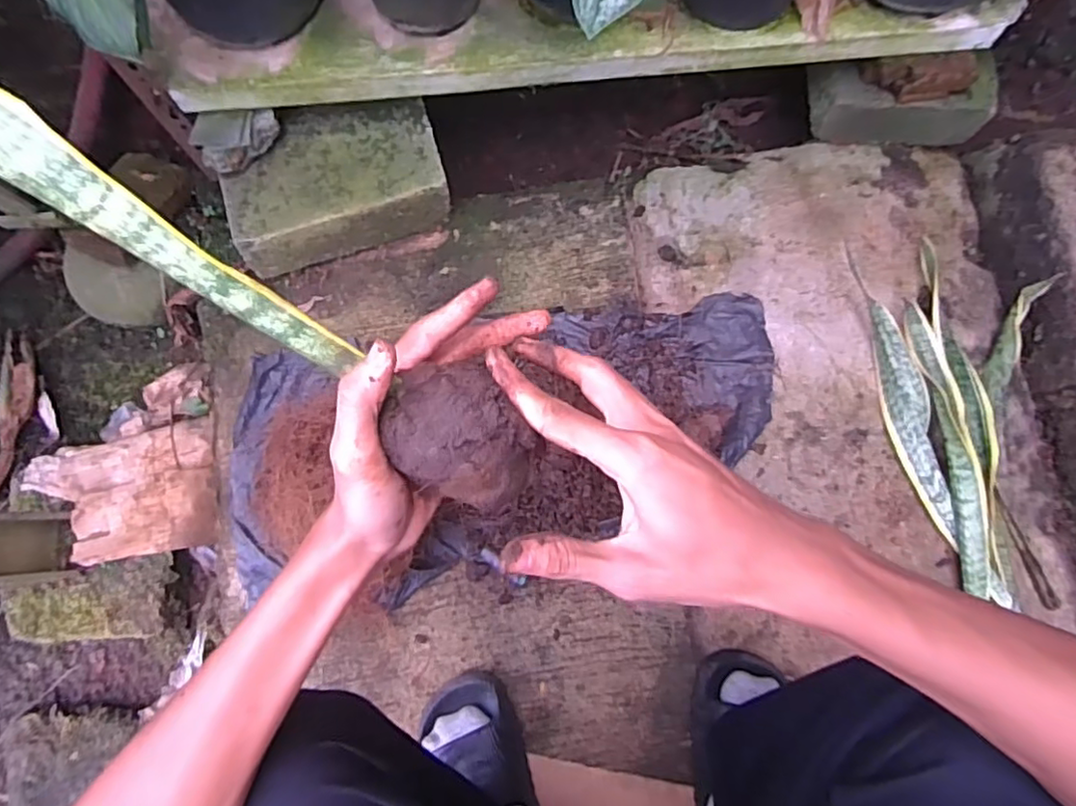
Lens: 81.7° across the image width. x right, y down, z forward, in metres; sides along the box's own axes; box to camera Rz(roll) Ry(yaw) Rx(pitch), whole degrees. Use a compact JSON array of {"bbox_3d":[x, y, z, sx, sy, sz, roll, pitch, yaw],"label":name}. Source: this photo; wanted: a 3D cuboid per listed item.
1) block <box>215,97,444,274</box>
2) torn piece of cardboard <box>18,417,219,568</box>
[{"bbox_3d":[-0.250,-0.282,0.780,0.256,0.080,0.187,-16,79,-2],"label":"block"},{"bbox_3d":[-0.496,0.110,0.747,0.213,0.043,0.152,-12,78,-1],"label":"torn piece of cardboard"}]

